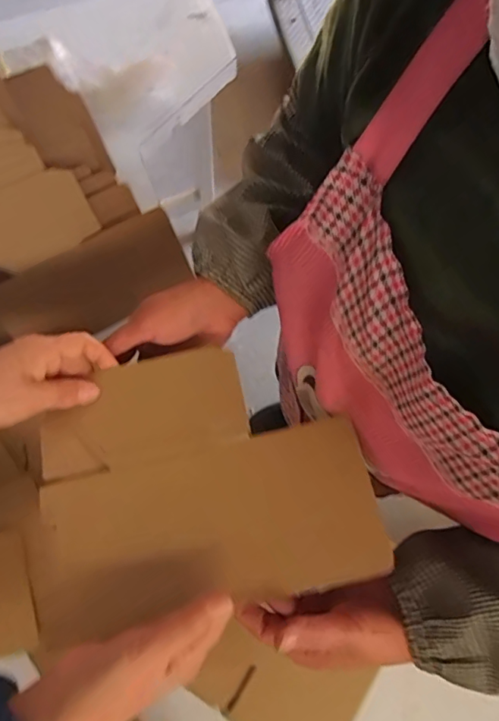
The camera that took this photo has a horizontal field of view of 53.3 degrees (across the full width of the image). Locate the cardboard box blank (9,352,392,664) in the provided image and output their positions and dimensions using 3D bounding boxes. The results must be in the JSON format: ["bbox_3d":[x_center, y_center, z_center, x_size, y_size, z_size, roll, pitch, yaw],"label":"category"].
[{"bbox_3d":[-0.045,0.084,0.380,0.253,0.038,0.190,-12,75,-5],"label":"cardboard box blank"}]

